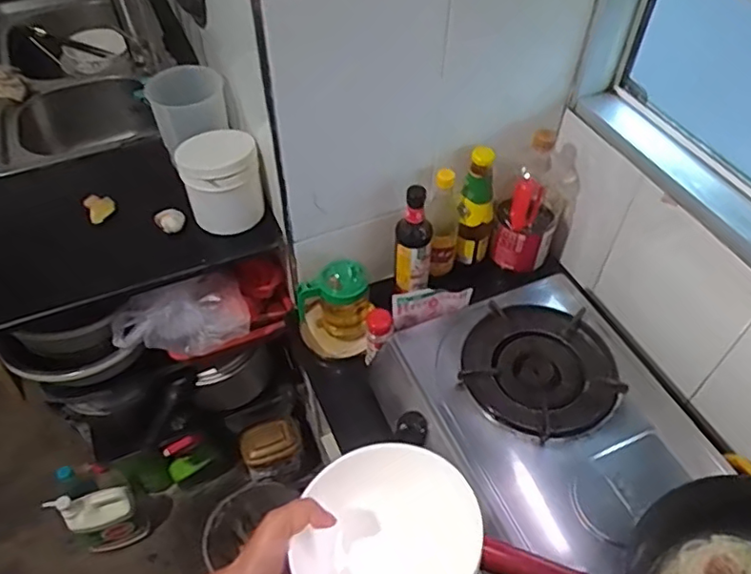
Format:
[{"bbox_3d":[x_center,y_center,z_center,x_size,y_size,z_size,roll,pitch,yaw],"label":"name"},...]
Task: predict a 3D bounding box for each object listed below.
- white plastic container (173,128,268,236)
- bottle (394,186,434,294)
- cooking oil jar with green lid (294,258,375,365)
[{"bbox_3d":[-0.259,-0.177,1.007,0.121,0.156,0.136,-17,52,-14],"label":"white plastic container"},{"bbox_3d":[0.066,-0.076,1.022,0.059,0.202,0.052,4,50,3],"label":"bottle"},{"bbox_3d":[-0.073,0.036,1.033,0.120,0.177,0.124,0,50,0],"label":"cooking oil jar with green lid"}]

